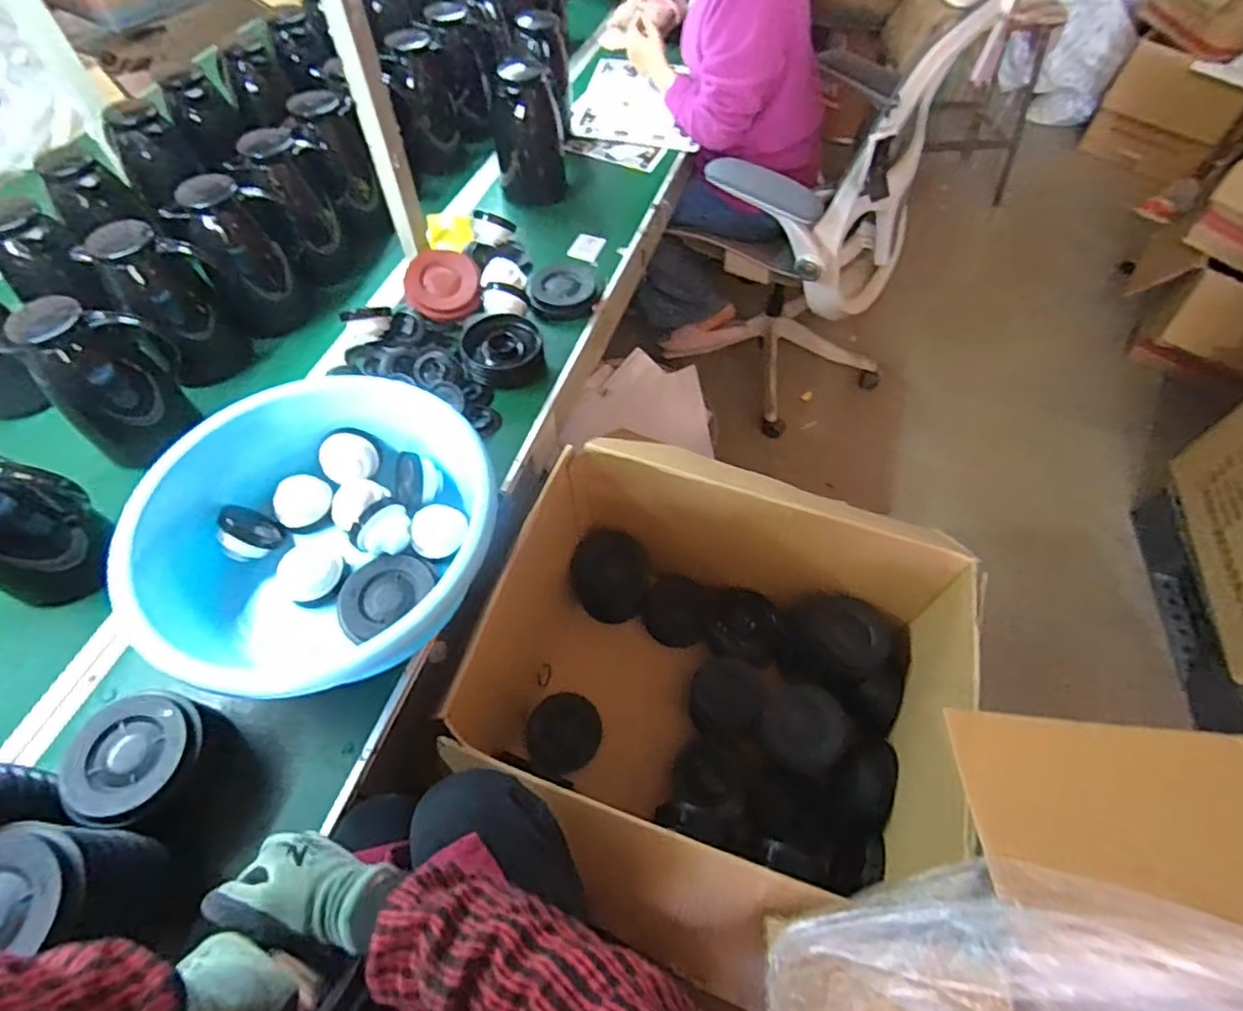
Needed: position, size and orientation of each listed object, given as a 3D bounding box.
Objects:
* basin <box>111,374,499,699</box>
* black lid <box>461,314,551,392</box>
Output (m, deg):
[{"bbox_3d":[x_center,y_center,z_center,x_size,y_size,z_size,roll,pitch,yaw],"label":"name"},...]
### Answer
[{"bbox_3d":[-0.352,0.019,0.752,0.395,0.149,0.360,0,57,0],"label":"basin"},{"bbox_3d":[-0.188,-0.251,0.969,0.124,0.058,0.112,-13,58,-8],"label":"black lid"}]

